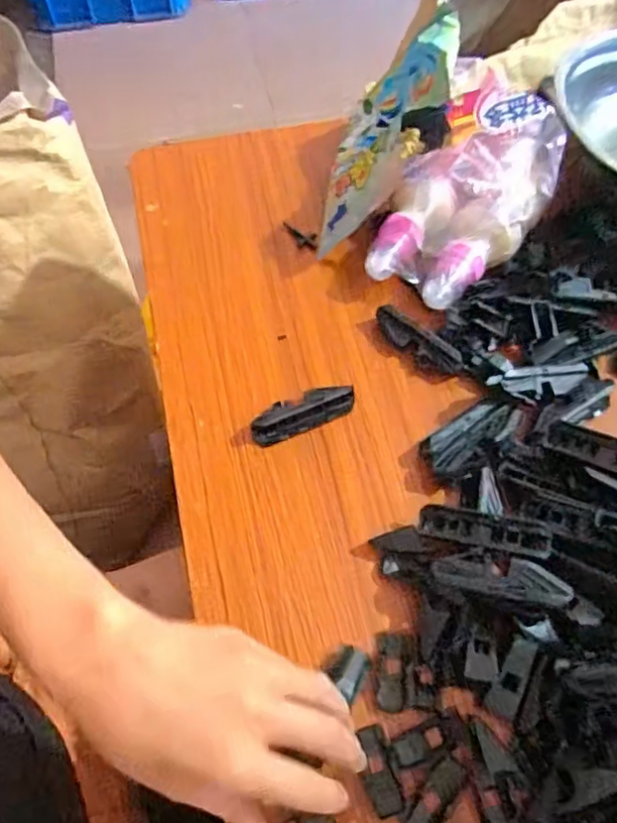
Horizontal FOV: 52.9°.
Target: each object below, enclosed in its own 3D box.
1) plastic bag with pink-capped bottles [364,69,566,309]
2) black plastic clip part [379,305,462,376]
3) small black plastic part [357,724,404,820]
[{"bbox_3d":[0.101,-0.142,0.423,0.093,0.124,0.103,33,66,16],"label":"plastic bag with pink-capped bottles"},{"bbox_3d":[0.075,-0.048,0.433,0.067,0.016,0.017,35,67,17],"label":"black plastic clip part"},{"bbox_3d":[0.036,0.186,0.320,0.016,0.004,0.041,-15,63,-8],"label":"small black plastic part"}]

